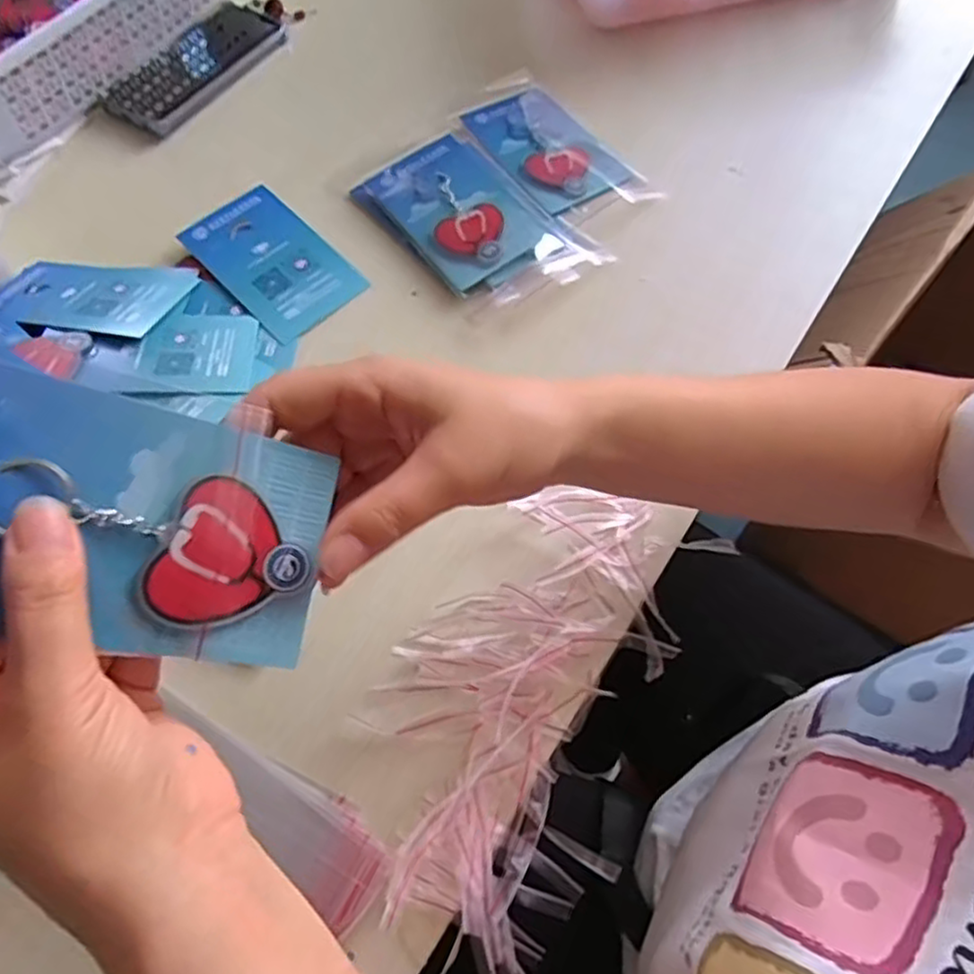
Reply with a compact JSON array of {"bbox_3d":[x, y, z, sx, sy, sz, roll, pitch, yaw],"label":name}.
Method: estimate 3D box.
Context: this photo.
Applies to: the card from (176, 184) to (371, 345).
[{"bbox_3d":[-0.157,-0.167,0.515,0.079,0.005,0.131,-41,74,-19],"label":"card"}]

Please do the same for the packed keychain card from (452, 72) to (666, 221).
[{"bbox_3d":[0.046,-0.275,0.557,0.085,0.008,0.192,-30,66,-11],"label":"packed keychain card"}]

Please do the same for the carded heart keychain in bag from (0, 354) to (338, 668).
[{"bbox_3d":[-0.118,0.010,0.226,0.133,0.006,0.080,17,76,-32],"label":"carded heart keychain in bag"}]

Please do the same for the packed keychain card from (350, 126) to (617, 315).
[{"bbox_3d":[-0.011,-0.201,0.519,0.104,0.016,0.182,-36,67,-13],"label":"packed keychain card"}]

